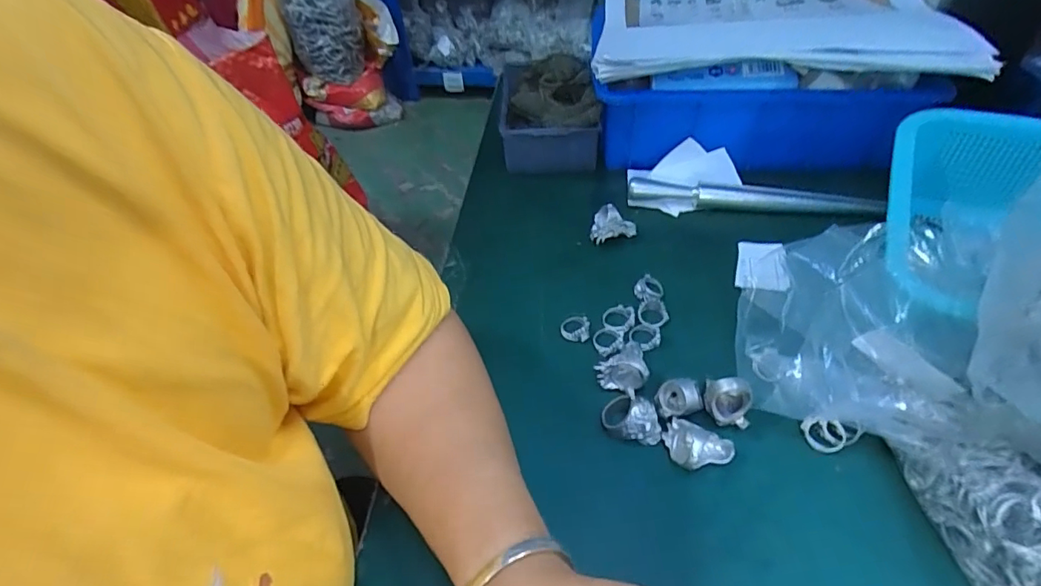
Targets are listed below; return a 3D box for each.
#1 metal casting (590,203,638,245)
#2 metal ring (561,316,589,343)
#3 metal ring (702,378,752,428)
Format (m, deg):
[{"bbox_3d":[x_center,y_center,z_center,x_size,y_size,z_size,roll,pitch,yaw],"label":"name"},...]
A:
[{"bbox_3d":[0.078,-0.059,0.441,0.039,0.032,0.019,-18,49,-10],"label":"metal casting"},{"bbox_3d":[0.041,0.026,0.384,0.021,0.008,0.018,4,49,9],"label":"metal ring"},{"bbox_3d":[0.128,0.068,0.321,0.028,0.035,0.019,16,51,19],"label":"metal ring"}]

